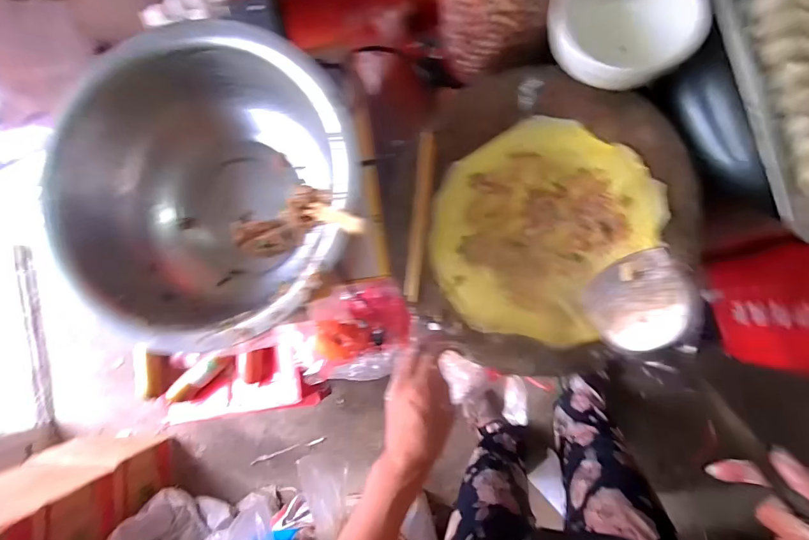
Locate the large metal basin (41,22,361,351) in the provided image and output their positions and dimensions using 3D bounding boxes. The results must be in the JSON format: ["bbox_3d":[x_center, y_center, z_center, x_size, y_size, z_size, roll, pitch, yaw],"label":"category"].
[{"bbox_3d":[-0.196,-0.080,0.441,0.310,0.128,0.308,0,88,9],"label":"large metal basin"}]

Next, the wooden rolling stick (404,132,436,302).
[{"bbox_3d":[0.020,-0.070,0.511,0.022,0.015,0.217,6,89,9],"label":"wooden rolling stick"}]

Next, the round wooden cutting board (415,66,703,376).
[{"bbox_3d":[0.185,-0.051,0.479,0.314,0.042,0.353,4,88,9],"label":"round wooden cutting board"}]

